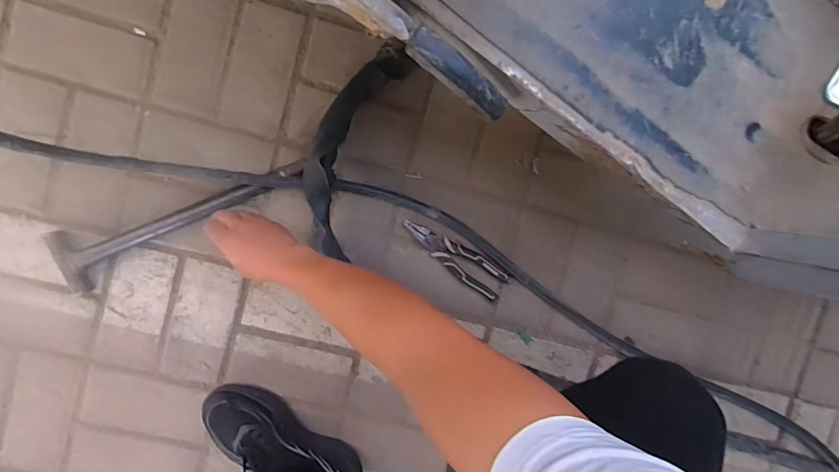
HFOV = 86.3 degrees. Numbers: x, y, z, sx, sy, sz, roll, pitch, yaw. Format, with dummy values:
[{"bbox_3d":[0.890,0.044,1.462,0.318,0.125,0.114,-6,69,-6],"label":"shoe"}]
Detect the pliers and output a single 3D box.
[{"bbox_3d":[0.062,0.036,0.722,0.188,0.016,0.054,35,92,-8],"label":"pliers"}]

